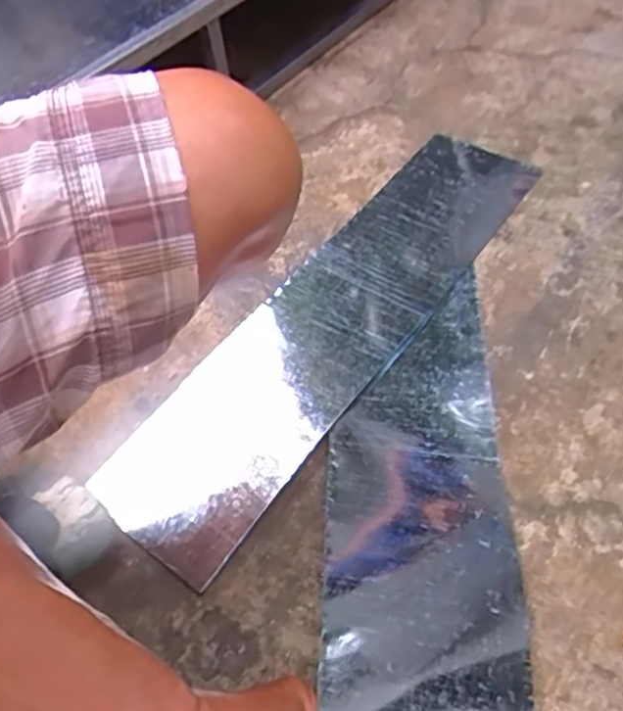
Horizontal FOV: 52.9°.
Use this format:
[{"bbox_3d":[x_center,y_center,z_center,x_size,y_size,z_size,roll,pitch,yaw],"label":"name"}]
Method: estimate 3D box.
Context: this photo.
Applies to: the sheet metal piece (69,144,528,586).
[{"bbox_3d":[0.035,-0.051,0.629,0.147,0.009,0.582,29,60,24],"label":"sheet metal piece"}]

